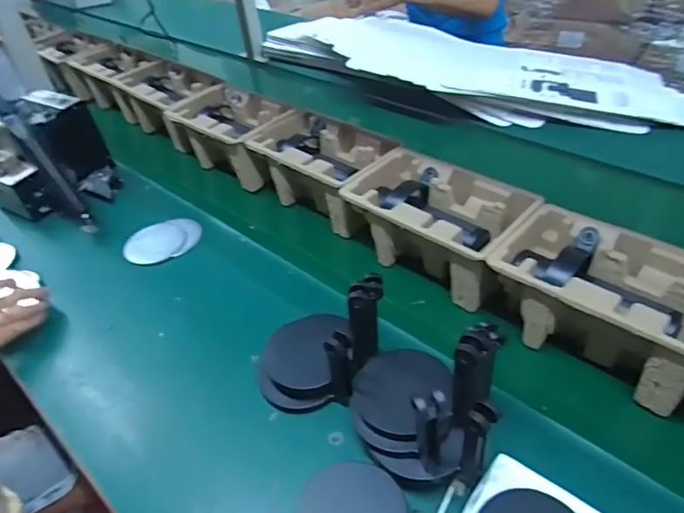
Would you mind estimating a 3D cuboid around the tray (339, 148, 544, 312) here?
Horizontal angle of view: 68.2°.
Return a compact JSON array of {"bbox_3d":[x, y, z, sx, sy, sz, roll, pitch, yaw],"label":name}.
[{"bbox_3d":[0.127,-0.045,0.684,0.228,0.095,0.145,30,53,33],"label":"tray"}]

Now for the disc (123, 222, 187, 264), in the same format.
[{"bbox_3d":[-0.296,-0.023,0.798,0.093,0.004,0.093,-3,42,3],"label":"disc"}]

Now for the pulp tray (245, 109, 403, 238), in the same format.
[{"bbox_3d":[-0.028,-0.140,0.816,0.229,0.100,0.142,31,54,34],"label":"pulp tray"}]

